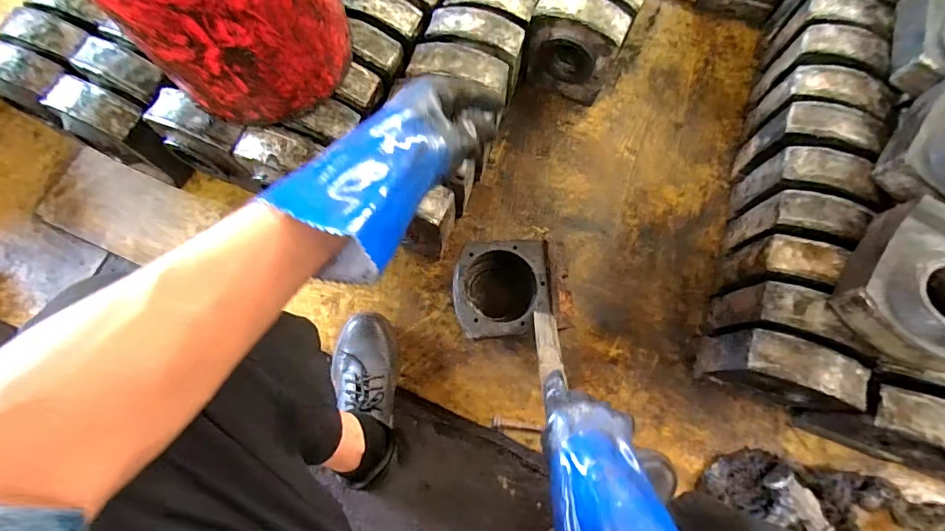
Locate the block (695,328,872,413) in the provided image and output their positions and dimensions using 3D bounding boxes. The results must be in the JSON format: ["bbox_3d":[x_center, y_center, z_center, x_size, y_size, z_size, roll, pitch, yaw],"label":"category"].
[{"bbox_3d":[0.460,0.161,0.673,0.163,0.199,0.067,19,75,5],"label":"block"}]

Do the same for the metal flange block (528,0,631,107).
[{"bbox_3d":[0.188,-0.395,0.816,0.159,0.192,0.086,27,75,7],"label":"metal flange block"}]

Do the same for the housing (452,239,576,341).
[{"bbox_3d":[0.064,0.043,0.746,0.179,0.099,0.152,-4,74,-2],"label":"housing"}]

